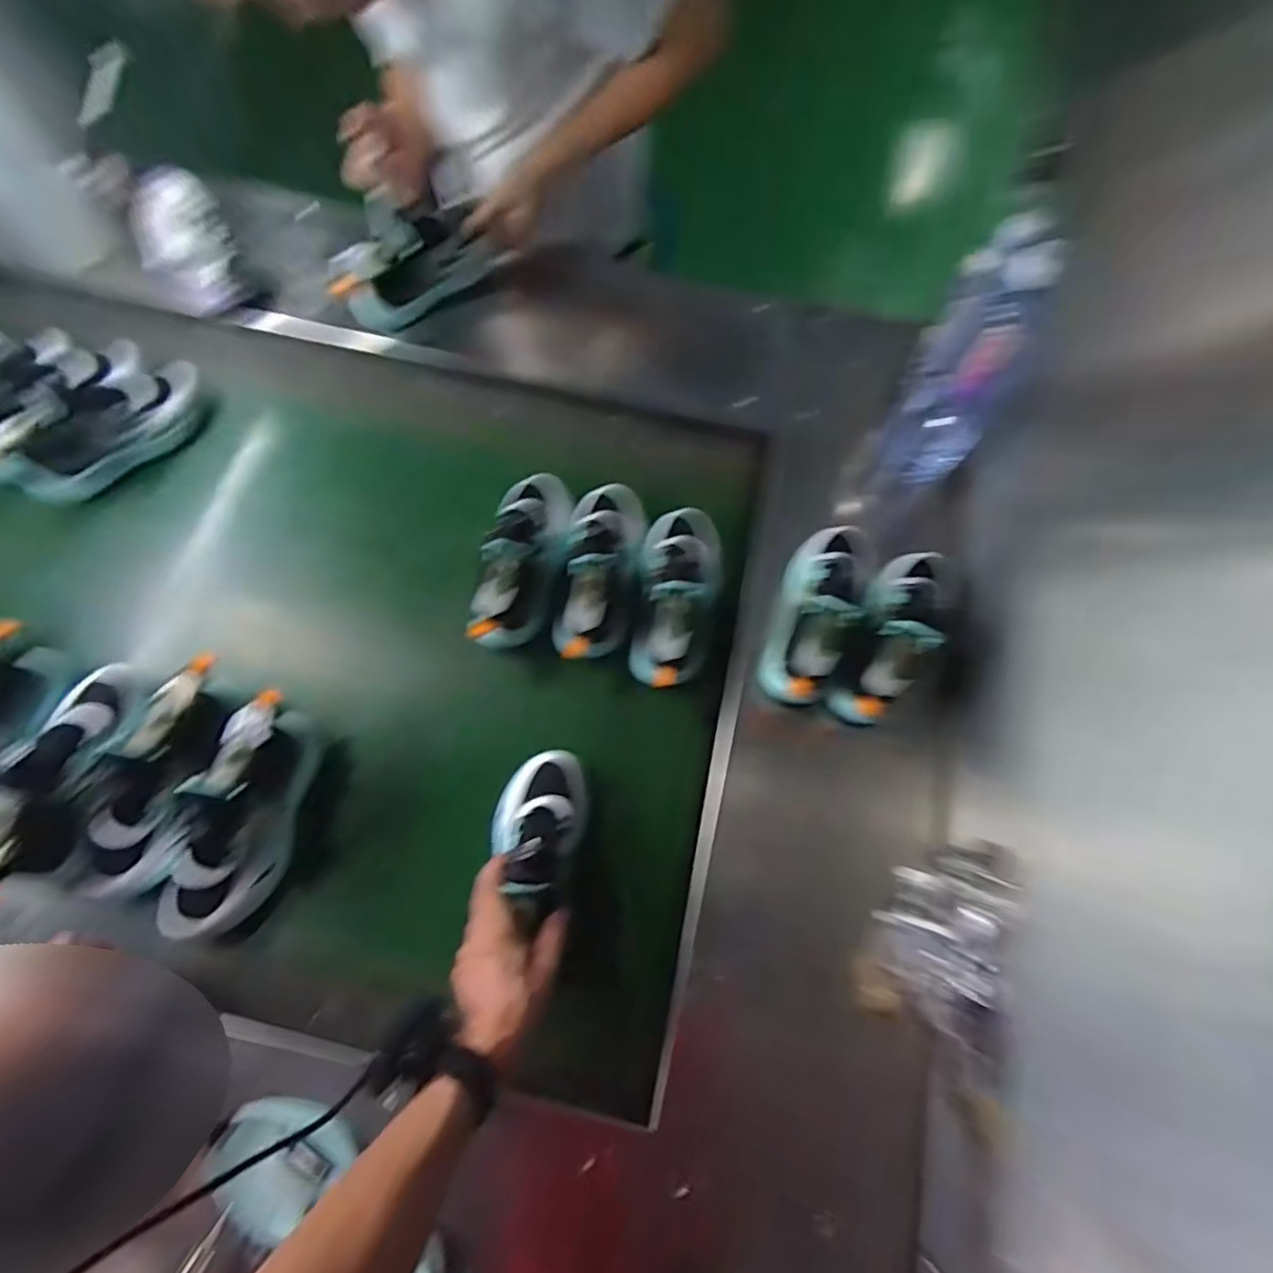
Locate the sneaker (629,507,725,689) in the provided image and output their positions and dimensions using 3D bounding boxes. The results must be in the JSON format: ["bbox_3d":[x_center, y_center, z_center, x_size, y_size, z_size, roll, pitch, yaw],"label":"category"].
[{"bbox_3d":[0.050,-0.055,0.728,0.088,0.071,0.228,8,70,0],"label":"sneaker"}]

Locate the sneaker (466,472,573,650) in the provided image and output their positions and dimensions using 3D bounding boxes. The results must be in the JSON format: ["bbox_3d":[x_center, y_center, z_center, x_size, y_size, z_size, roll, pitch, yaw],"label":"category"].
[{"bbox_3d":[-0.130,-0.095,0.739,0.085,0.099,0.241,12,56,1],"label":"sneaker"}]

